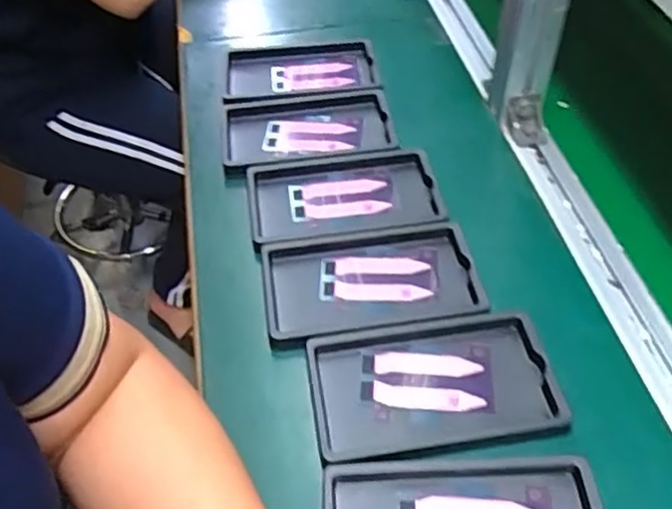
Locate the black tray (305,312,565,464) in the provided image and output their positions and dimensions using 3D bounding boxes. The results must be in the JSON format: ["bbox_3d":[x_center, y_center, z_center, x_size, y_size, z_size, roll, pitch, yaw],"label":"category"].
[{"bbox_3d":[0.064,0.085,0.450,0.157,0.015,0.094,-5,49,-5],"label":"black tray"}]

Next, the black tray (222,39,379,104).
[{"bbox_3d":[-0.037,-0.190,0.701,0.155,0.021,0.094,-4,49,-4],"label":"black tray"}]

